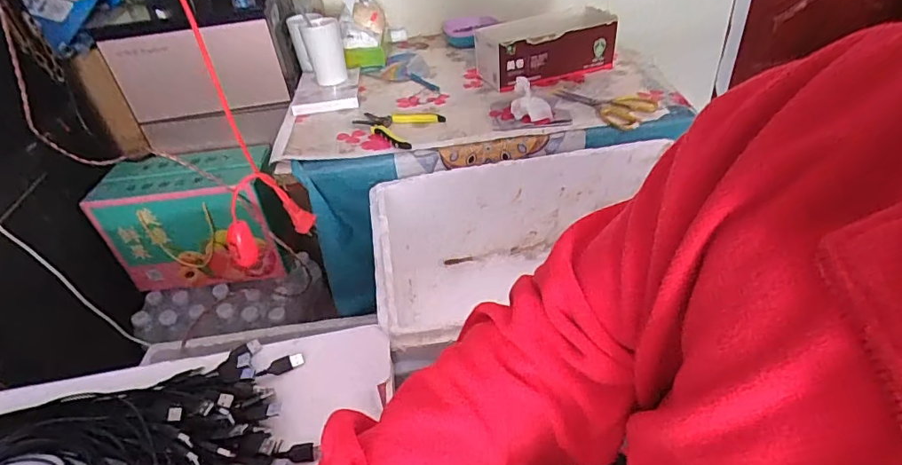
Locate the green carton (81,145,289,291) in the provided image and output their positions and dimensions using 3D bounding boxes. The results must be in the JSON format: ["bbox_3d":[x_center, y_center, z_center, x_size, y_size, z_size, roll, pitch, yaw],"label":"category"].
[{"bbox_3d":[-0.524,-0.035,1.070,0.339,0.252,0.171,-5,39,1],"label":"green carton"}]

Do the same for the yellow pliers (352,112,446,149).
[{"bbox_3d":[-0.095,-0.202,0.906,0.156,0.016,0.123,26,49,34],"label":"yellow pliers"}]

